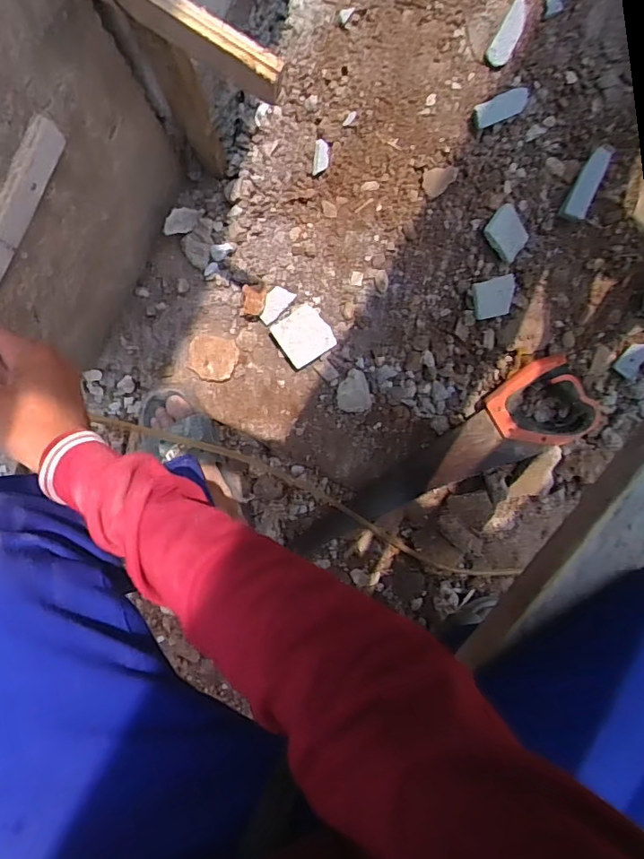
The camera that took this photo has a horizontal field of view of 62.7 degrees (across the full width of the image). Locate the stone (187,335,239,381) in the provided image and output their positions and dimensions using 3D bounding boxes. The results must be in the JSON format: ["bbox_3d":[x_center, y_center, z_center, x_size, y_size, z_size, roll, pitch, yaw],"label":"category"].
[{"bbox_3d":[-0.155,-0.102,0.752,0.066,0.024,0.060,6,98,-4],"label":"stone"}]

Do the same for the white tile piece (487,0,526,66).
[{"bbox_3d":[0.216,-0.454,0.604,0.026,0.010,0.071,28,96,-7],"label":"white tile piece"}]

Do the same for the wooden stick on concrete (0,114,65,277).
[{"bbox_3d":[-0.228,-0.146,0.380,0.012,0.029,0.156,28,96,-7],"label":"wooden stick on concrete"}]

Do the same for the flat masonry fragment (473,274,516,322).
[{"bbox_3d":[0.230,-0.175,0.701,0.059,0.013,0.049,-15,99,-1],"label":"flat masonry fragment"}]

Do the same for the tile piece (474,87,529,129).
[{"bbox_3d":[0.213,-0.382,0.626,0.070,0.011,0.027,-24,99,0],"label":"tile piece"}]

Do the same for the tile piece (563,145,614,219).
[{"bbox_3d":[0.339,-0.313,0.668,0.032,0.017,0.086,20,110,-6],"label":"tile piece"}]

